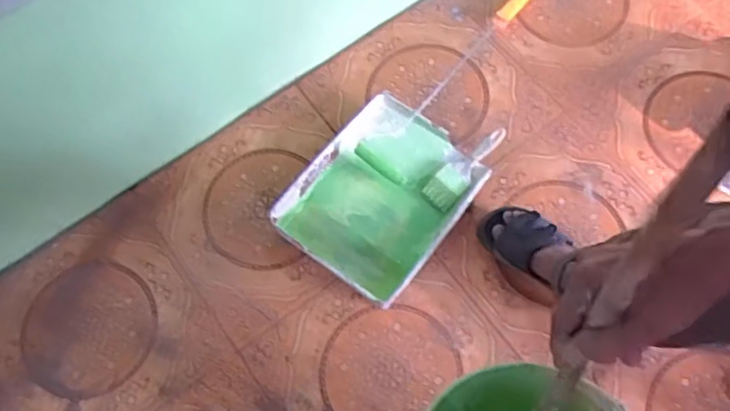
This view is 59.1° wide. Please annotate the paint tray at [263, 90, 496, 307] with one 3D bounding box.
[{"bbox_3d":[0.043,-0.026,1.251,0.287,0.066,0.377,37,75,14],"label":"paint tray"}]

